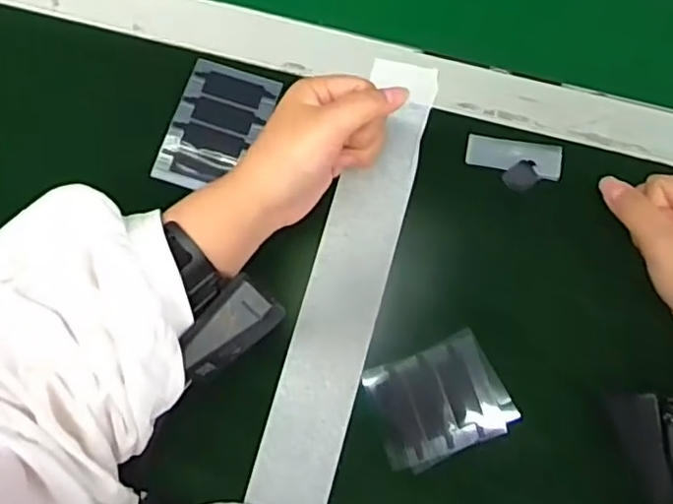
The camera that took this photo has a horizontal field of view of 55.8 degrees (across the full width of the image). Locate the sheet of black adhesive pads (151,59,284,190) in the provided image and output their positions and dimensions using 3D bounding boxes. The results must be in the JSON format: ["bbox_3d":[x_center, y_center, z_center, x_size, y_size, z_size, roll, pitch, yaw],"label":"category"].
[{"bbox_3d":[-0.086,-0.089,0.456,0.064,0.004,0.096,18,78,3],"label":"sheet of black adhesive pads"}]

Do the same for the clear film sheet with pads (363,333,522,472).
[{"bbox_3d":[0.067,0.097,0.412,0.084,0.010,0.067,-22,79,-5],"label":"clear film sheet with pads"}]

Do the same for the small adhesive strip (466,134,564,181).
[{"bbox_3d":[0.127,-0.069,0.452,0.066,0.004,0.027,12,72,3],"label":"small adhesive strip"}]

